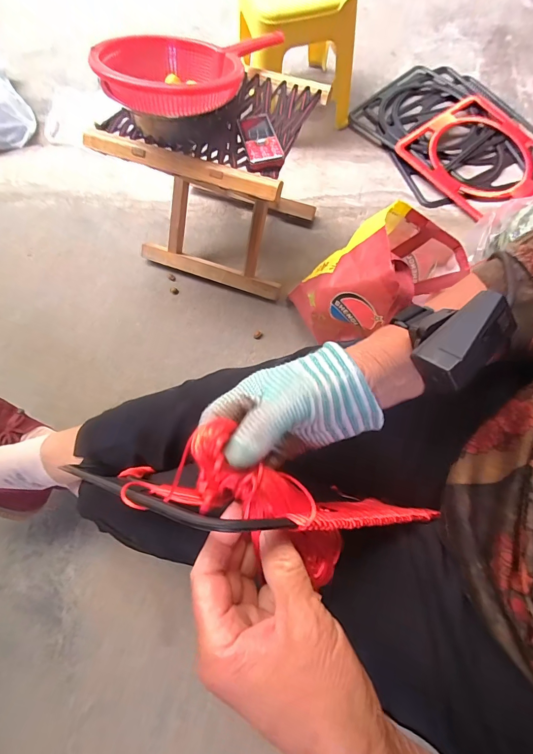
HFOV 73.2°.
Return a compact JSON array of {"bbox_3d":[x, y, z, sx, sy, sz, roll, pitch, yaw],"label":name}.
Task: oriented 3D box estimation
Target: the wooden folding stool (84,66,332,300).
[{"bbox_3d":[-0.097,-0.376,0.721,0.333,0.314,0.243,17,72,6],"label":"wooden folding stool"}]

